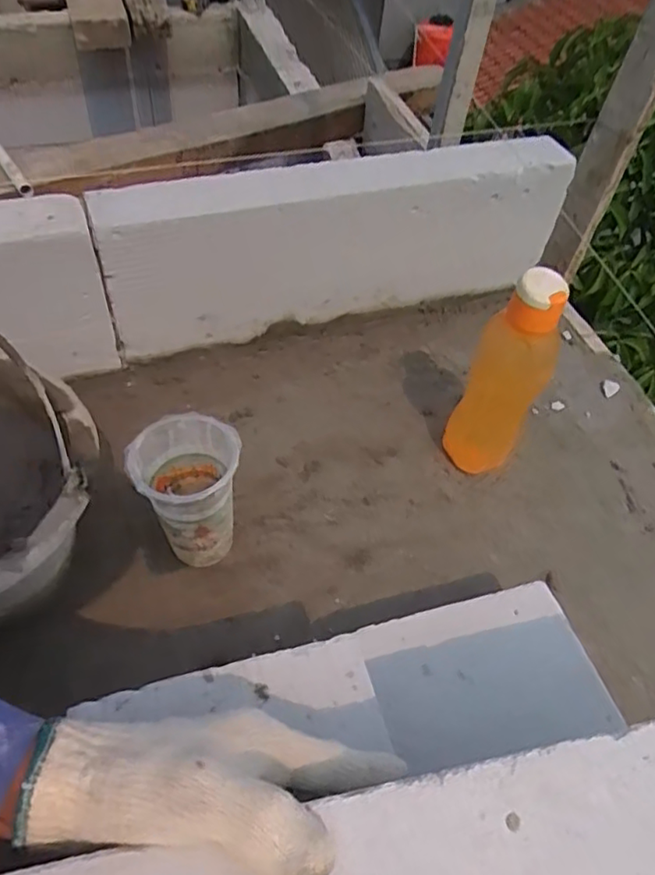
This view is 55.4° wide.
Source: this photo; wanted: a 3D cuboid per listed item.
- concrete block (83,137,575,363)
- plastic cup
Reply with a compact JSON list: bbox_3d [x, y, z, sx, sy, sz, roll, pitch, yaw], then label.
[{"bbox_3d":[0.020,-0.241,0.808,0.593,0.212,0.083,-14,52,-16],"label":"concrete block"},{"bbox_3d":[-0.128,0.062,0.597,0.088,0.160,0.085,3,50,-3],"label":"plastic cup"}]

